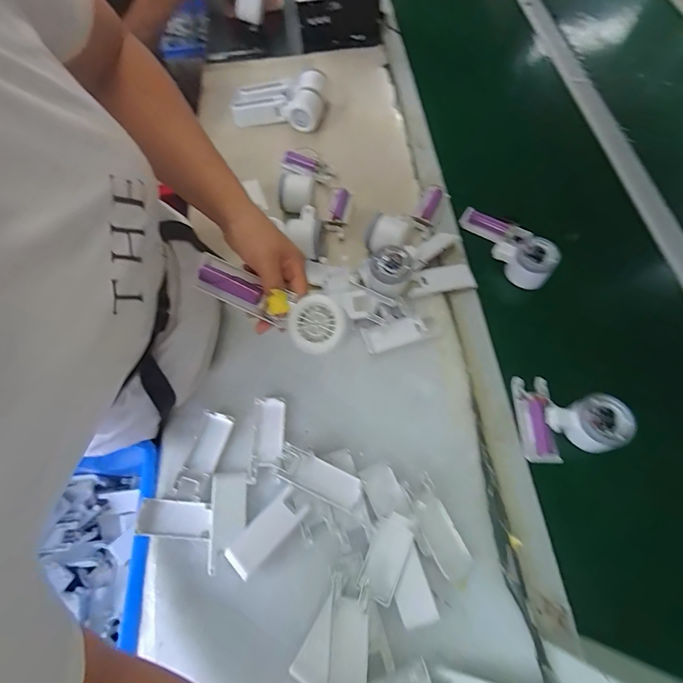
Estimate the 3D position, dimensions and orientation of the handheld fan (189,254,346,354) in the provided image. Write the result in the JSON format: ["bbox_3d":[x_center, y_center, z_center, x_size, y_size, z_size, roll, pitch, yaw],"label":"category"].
[{"bbox_3d":[-0.075,-0.038,0.387,0.164,0.038,0.047,25,68,17],"label":"handheld fan"}]

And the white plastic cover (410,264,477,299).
[{"bbox_3d":[0.146,-0.091,0.569,0.098,0.010,0.044,-11,64,-5],"label":"white plastic cover"}]

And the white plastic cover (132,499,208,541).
[{"bbox_3d":[-0.194,0.205,0.441,0.082,0.007,0.038,4,64,3],"label":"white plastic cover"}]

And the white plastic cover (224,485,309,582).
[{"bbox_3d":[-0.084,0.212,0.429,0.038,0.010,0.094,40,71,18],"label":"white plastic cover"}]

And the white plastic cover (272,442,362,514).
[{"bbox_3d":[-0.028,0.160,0.451,0.102,0.013,0.040,22,66,11],"label":"white plastic cover"}]

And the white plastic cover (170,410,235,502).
[{"bbox_3d":[-0.168,0.138,0.469,0.039,0.008,0.103,12,65,7],"label":"white plastic cover"}]

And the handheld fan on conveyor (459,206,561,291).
[{"bbox_3d":[0.263,-0.150,0.595,0.074,0.052,0.168,-23,51,-9],"label":"handheld fan on conveyor"}]

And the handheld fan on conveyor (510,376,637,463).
[{"bbox_3d":[0.280,0.089,0.466,0.112,0.043,0.103,0,64,1],"label":"handheld fan on conveyor"}]

